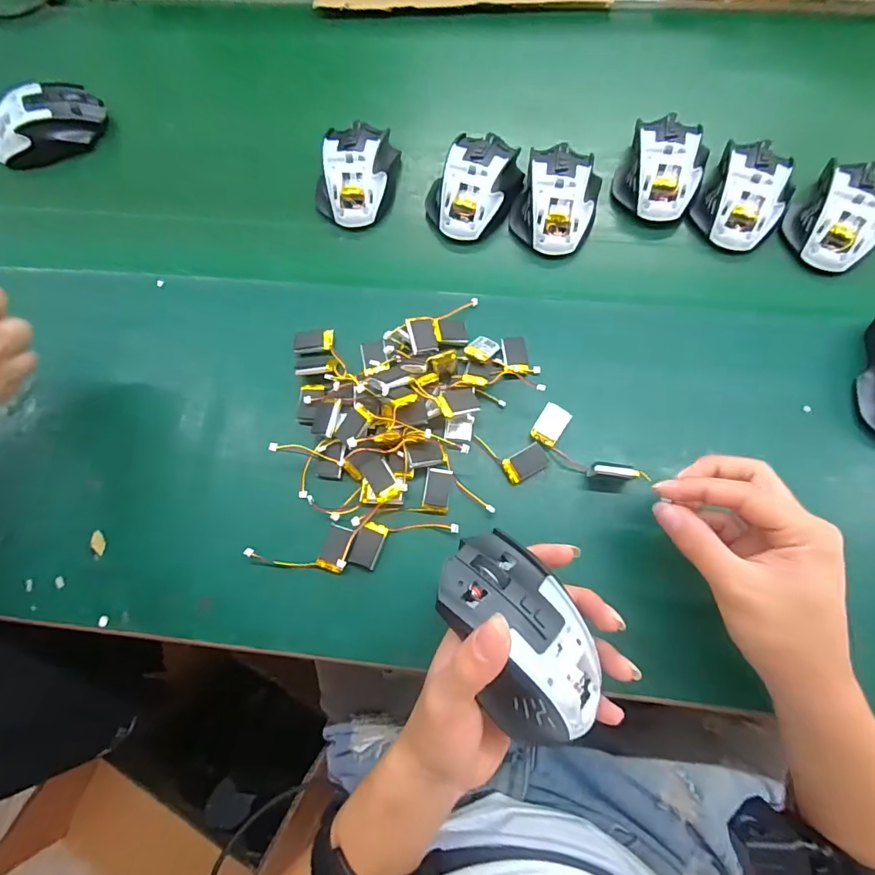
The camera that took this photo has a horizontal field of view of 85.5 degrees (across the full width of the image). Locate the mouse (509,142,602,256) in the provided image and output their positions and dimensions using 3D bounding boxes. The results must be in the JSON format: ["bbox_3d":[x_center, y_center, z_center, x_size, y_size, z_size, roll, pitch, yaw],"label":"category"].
[{"bbox_3d":[0.111,-0.220,0.432,0.077,0.039,0.107,16,73,7],"label":"mouse"}]

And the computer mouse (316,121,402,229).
[{"bbox_3d":[-0.072,-0.251,0.451,0.074,0.035,0.104,10,73,6],"label":"computer mouse"}]

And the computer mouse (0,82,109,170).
[{"bbox_3d":[-0.408,-0.331,0.496,0.111,0.040,0.060,-21,72,-4],"label":"computer mouse"}]

